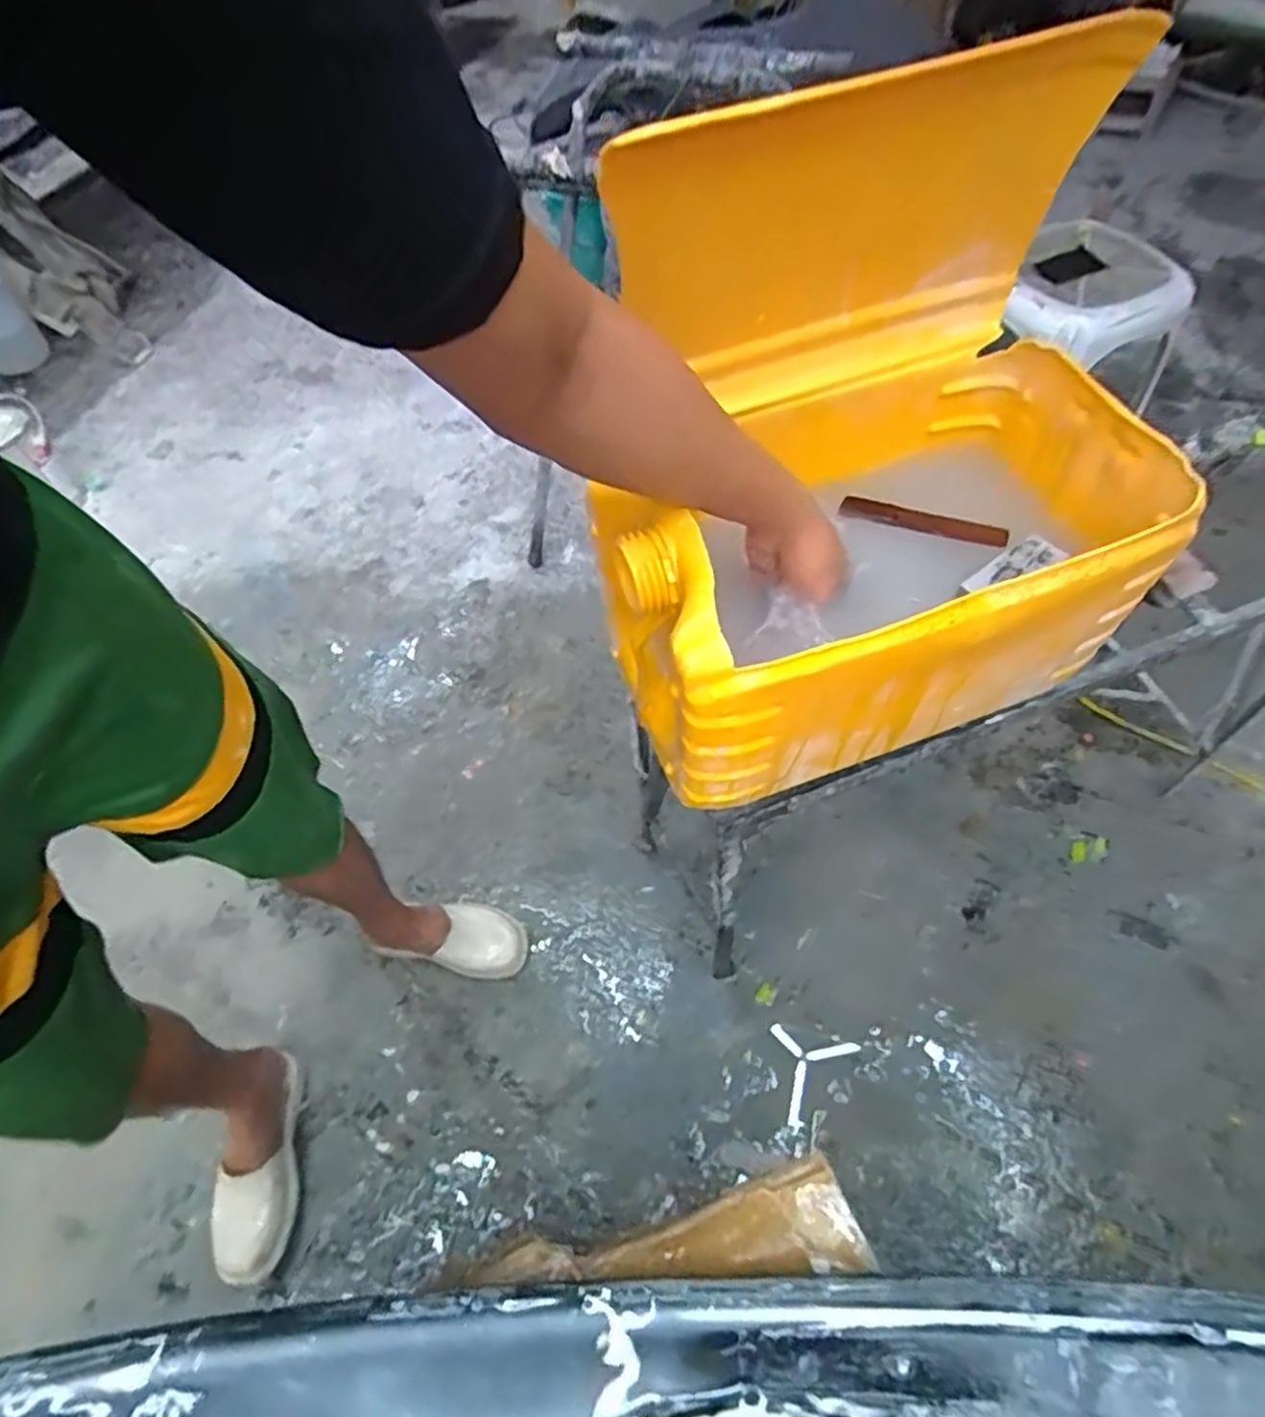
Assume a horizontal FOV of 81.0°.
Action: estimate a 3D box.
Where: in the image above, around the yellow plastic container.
[{"bbox_3d":[0.176,-0.175,0.521,0.391,0.398,0.275,-17,58,-7],"label":"yellow plastic container"}]

